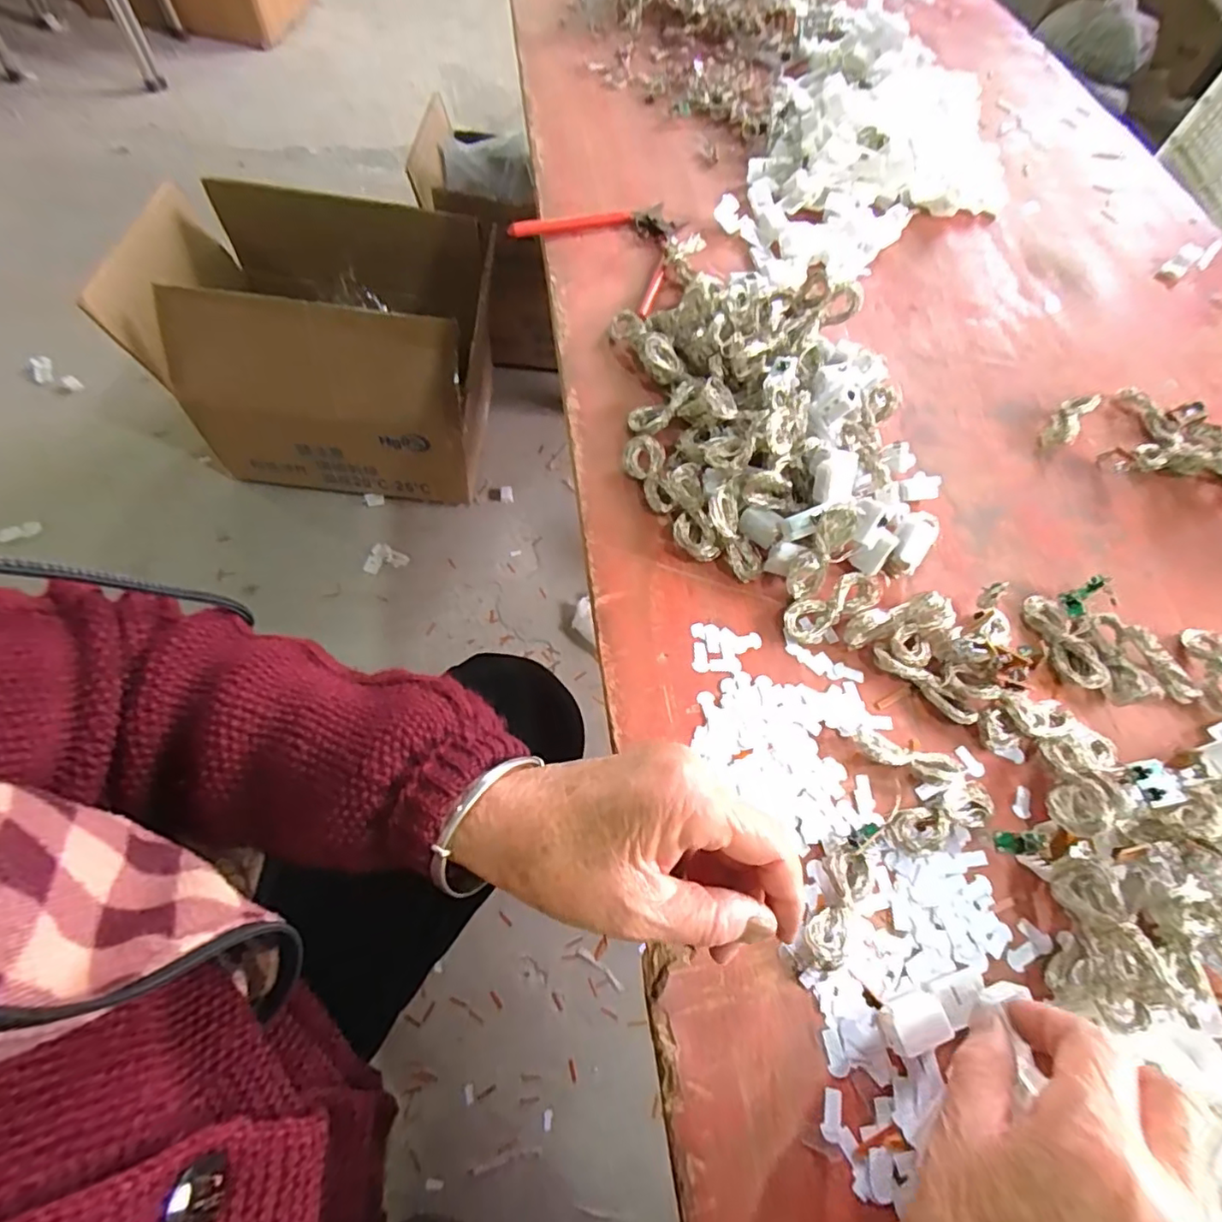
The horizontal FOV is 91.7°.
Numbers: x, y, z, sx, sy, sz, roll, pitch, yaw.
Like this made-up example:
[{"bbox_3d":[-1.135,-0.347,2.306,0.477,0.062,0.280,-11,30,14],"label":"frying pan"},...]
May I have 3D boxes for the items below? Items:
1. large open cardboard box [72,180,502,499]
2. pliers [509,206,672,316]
[{"bbox_3d":[-0.411,-0.380,0.910,0.444,0.323,0.301,5,62,-5],"label":"large open cardboard box"},{"bbox_3d":[0.005,-0.296,0.474,0.132,0.017,0.126,34,64,10],"label":"pliers"}]

